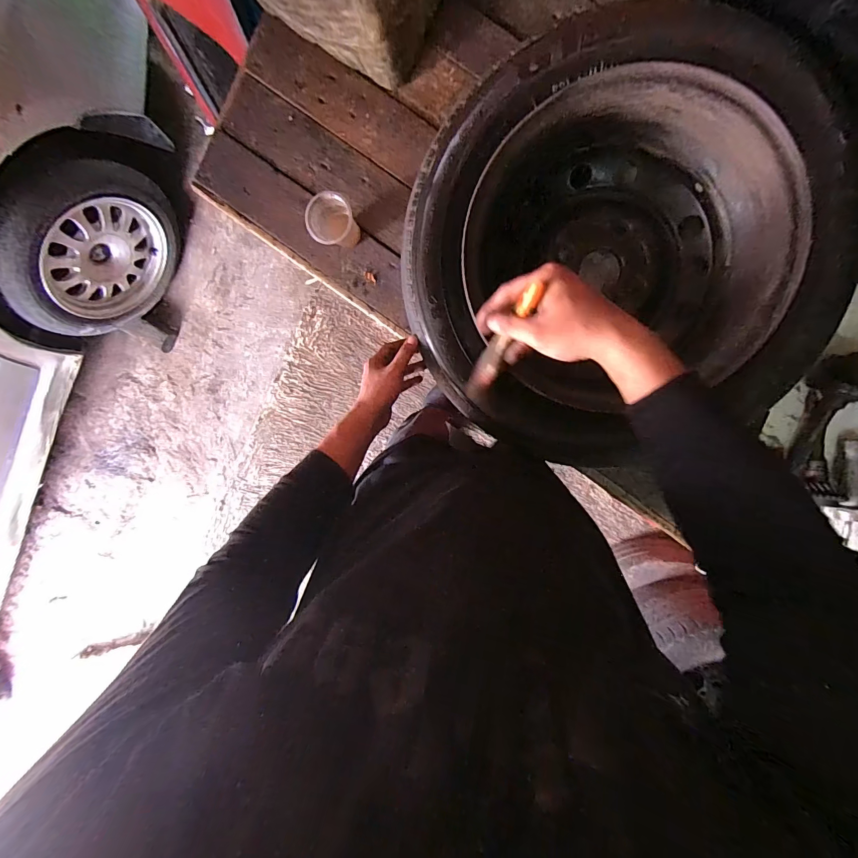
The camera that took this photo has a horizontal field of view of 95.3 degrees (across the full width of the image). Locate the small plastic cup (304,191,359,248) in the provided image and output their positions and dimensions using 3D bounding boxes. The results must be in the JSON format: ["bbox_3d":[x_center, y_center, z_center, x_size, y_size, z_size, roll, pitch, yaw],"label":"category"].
[{"bbox_3d":[-0.148,-0.319,0.614,0.071,0.089,0.067,-33,94,8],"label":"small plastic cup"}]

